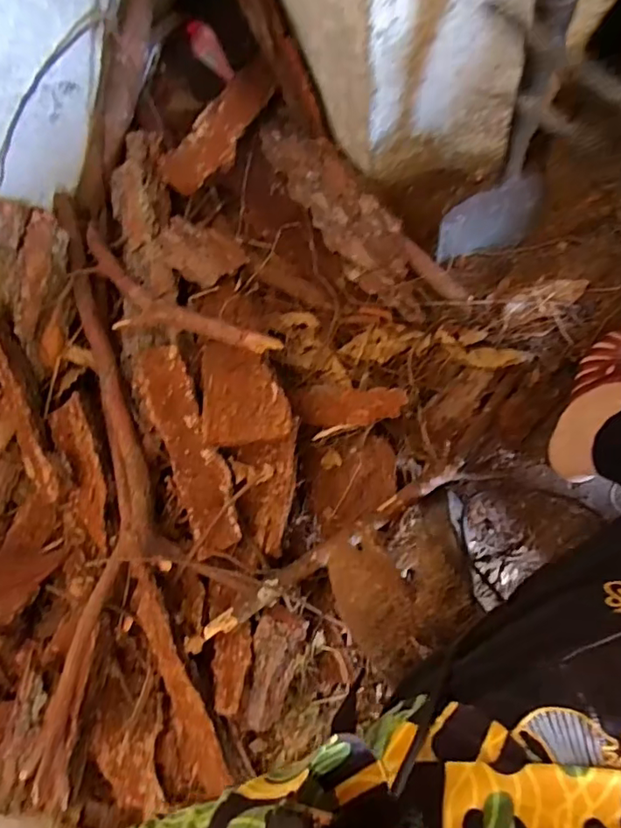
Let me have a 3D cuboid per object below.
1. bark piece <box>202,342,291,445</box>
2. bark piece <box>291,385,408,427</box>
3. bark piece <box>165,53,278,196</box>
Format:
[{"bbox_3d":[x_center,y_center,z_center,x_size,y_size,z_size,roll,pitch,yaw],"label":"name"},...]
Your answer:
[{"bbox_3d":[-0.078,-0.028,0.620,0.100,0.013,0.137,-9,64,4],"label":"bark piece"},{"bbox_3d":[0.045,-0.010,0.636,0.153,0.011,0.049,0,89,35],"label":"bark piece"},{"bbox_3d":[-0.113,-0.376,0.682,0.058,0.028,0.211,28,76,7],"label":"bark piece"}]

